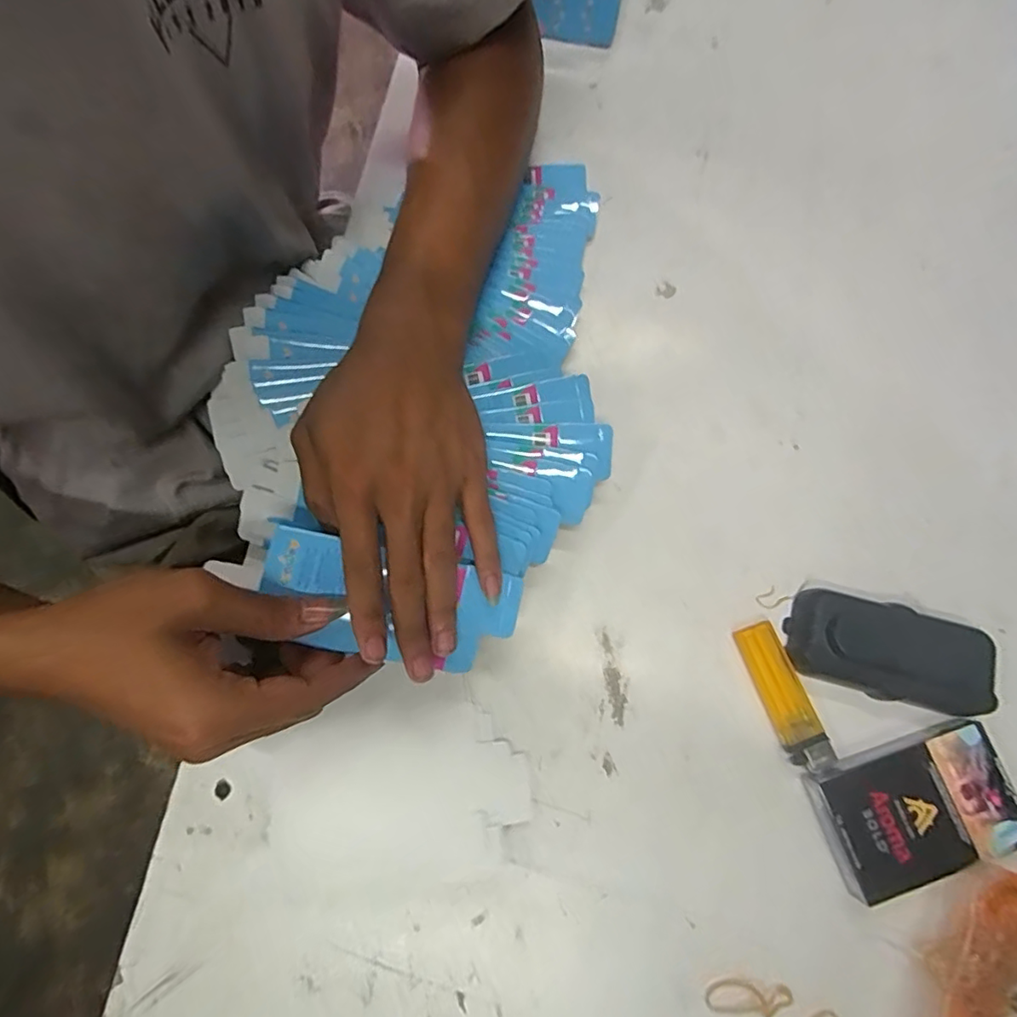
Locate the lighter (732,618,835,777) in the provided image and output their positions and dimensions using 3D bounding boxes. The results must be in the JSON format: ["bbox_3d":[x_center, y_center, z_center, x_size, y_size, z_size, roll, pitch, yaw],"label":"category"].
[{"bbox_3d":[0.155,0.105,0.317,0.024,0.009,0.079,-18,75,-3],"label":"lighter"}]

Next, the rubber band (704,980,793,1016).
[{"bbox_3d":[0.121,0.248,0.282,0.043,0.004,0.015,2,75,2],"label":"rubber band"}]

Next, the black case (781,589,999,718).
[{"bbox_3d":[0.214,0.079,0.314,0.104,0.027,0.052,12,75,5],"label":"black case"}]

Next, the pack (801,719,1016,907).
[{"bbox_3d":[0.215,0.157,0.297,0.097,0.018,0.064,-18,75,-4],"label":"pack"}]

